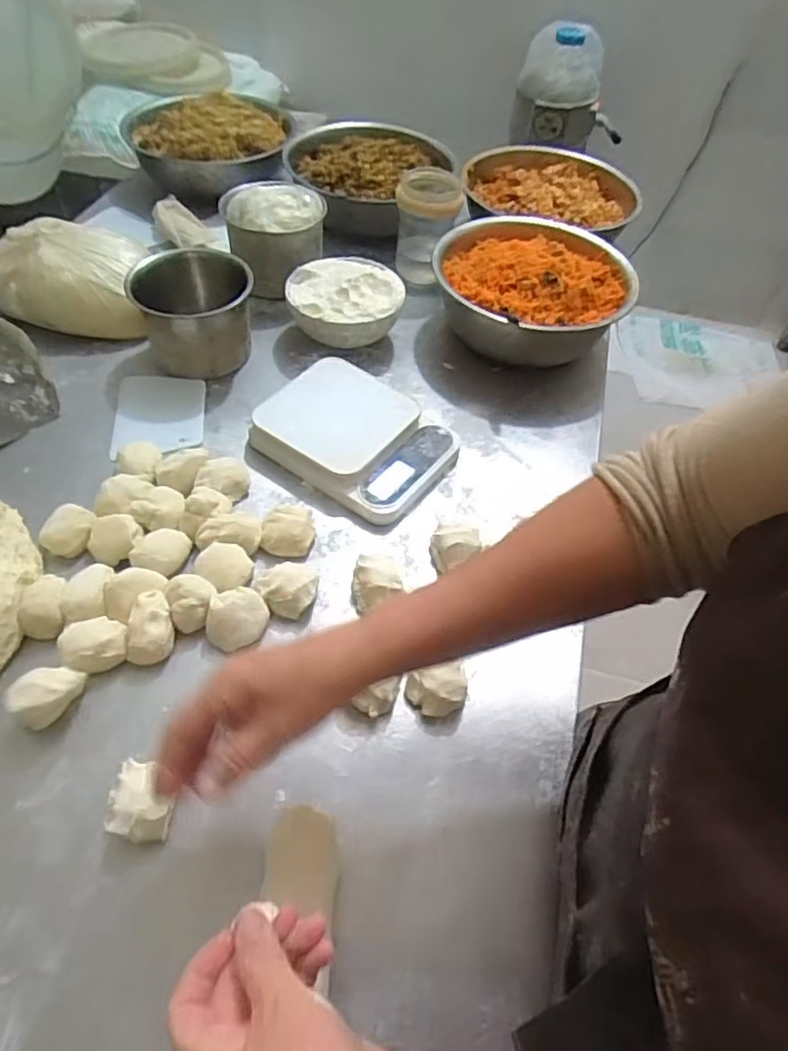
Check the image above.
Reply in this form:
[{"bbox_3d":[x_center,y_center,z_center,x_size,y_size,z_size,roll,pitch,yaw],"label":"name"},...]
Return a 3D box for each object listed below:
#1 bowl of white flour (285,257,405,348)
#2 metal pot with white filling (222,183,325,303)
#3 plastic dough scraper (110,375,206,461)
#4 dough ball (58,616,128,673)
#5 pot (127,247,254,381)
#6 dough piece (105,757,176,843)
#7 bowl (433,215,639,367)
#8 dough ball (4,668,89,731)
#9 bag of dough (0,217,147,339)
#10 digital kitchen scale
[{"bbox_3d":[-0.060,-0.266,0.779,0.136,0.066,0.125,2,52,-3],"label":"bowl of white flour"},{"bbox_3d":[-0.153,-0.369,0.817,0.123,0.093,0.120,2,52,-3],"label":"metal pot with white filling"},{"bbox_3d":[-0.258,-0.126,0.700,0.096,0.010,0.126,-7,51,-9],"label":"plastic dough scraper"},{"bbox_3d":[-0.243,0.095,0.513,0.052,0.024,0.043,-11,54,-12],"label":"dough ball"},{"bbox_3d":[-0.226,-0.244,0.736,0.131,0.096,0.116,-19,56,-18],"label":"pot"},{"bbox_3d":[-0.175,0.193,0.445,0.042,0.027,0.052,3,52,-2],"label":"dough piece"},{"bbox_3d":[0.167,-0.291,0.797,0.236,0.105,0.257,2,53,-3],"label":"bowl"},{"bbox_3d":[-0.261,0.130,0.481,0.038,0.038,0.046,24,55,13],"label":"dough ball"},{"bbox_3d":[-0.395,-0.306,0.779,0.194,0.084,0.110,8,52,2],"label":"bag of dough"},{"bbox_3d":[-0.038,-0.093,0.672,0.193,0.040,0.143,32,57,19],"label":"digital kitchen scale"}]

